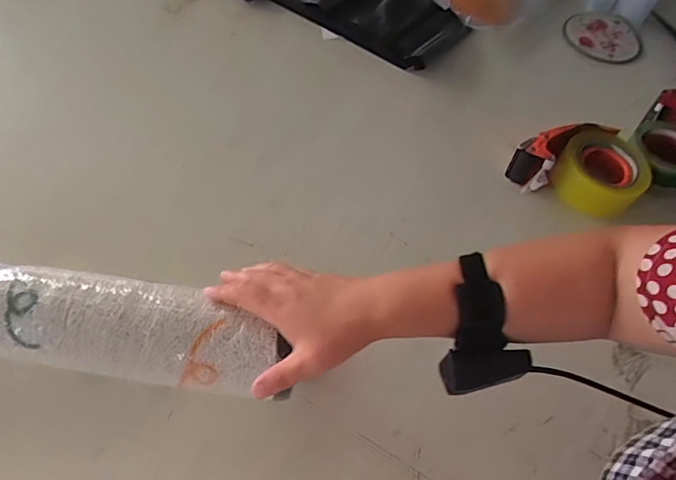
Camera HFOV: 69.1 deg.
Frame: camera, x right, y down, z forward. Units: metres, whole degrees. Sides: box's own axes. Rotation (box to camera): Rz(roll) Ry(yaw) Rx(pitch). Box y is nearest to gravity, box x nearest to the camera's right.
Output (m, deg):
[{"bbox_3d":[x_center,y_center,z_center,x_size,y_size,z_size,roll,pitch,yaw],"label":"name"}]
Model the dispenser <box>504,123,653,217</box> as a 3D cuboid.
[{"bbox_3d":[0.322,-0.104,0.658,0.168,0.058,0.109,21,58,8],"label":"dispenser"}]

